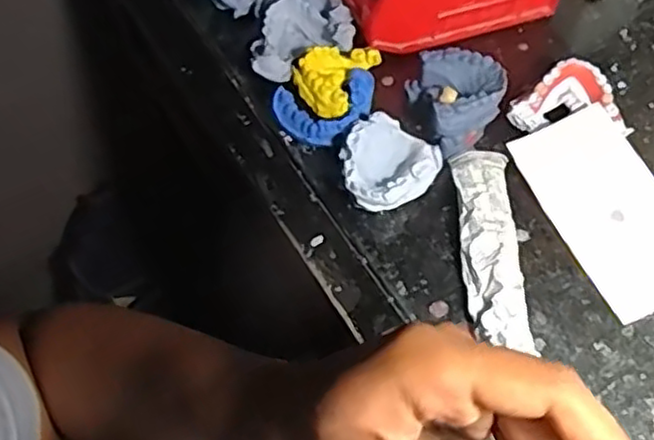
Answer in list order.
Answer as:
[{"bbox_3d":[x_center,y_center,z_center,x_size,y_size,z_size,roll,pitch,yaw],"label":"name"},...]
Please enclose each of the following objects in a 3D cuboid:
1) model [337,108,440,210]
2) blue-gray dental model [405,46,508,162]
[{"bbox_3d":[0.039,-0.034,0.468,0.059,0.033,0.065,34,64,22],"label":"model"},{"bbox_3d":[0.097,-0.087,0.491,0.060,0.043,0.071,-15,57,-7],"label":"blue-gray dental model"}]

